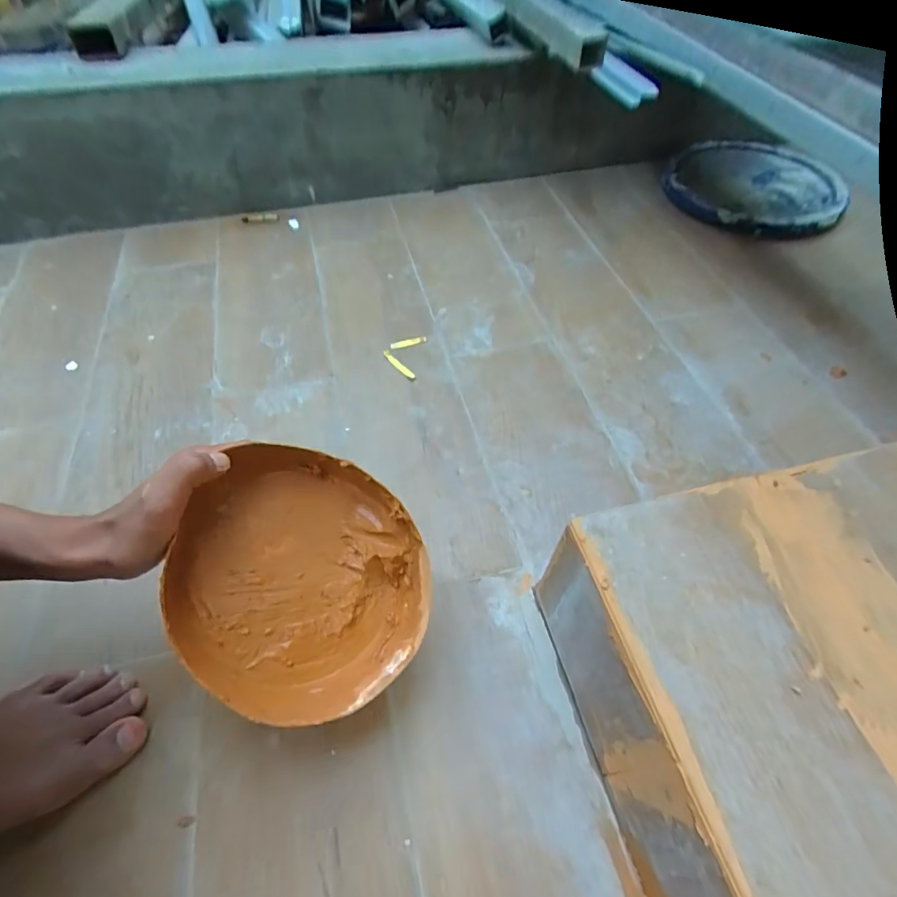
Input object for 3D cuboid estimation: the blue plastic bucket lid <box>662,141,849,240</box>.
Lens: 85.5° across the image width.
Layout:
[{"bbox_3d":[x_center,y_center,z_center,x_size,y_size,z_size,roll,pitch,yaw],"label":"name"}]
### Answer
[{"bbox_3d":[0.568,-0.490,0.905,0.291,0.028,0.346,28,58,19],"label":"blue plastic bucket lid"}]

